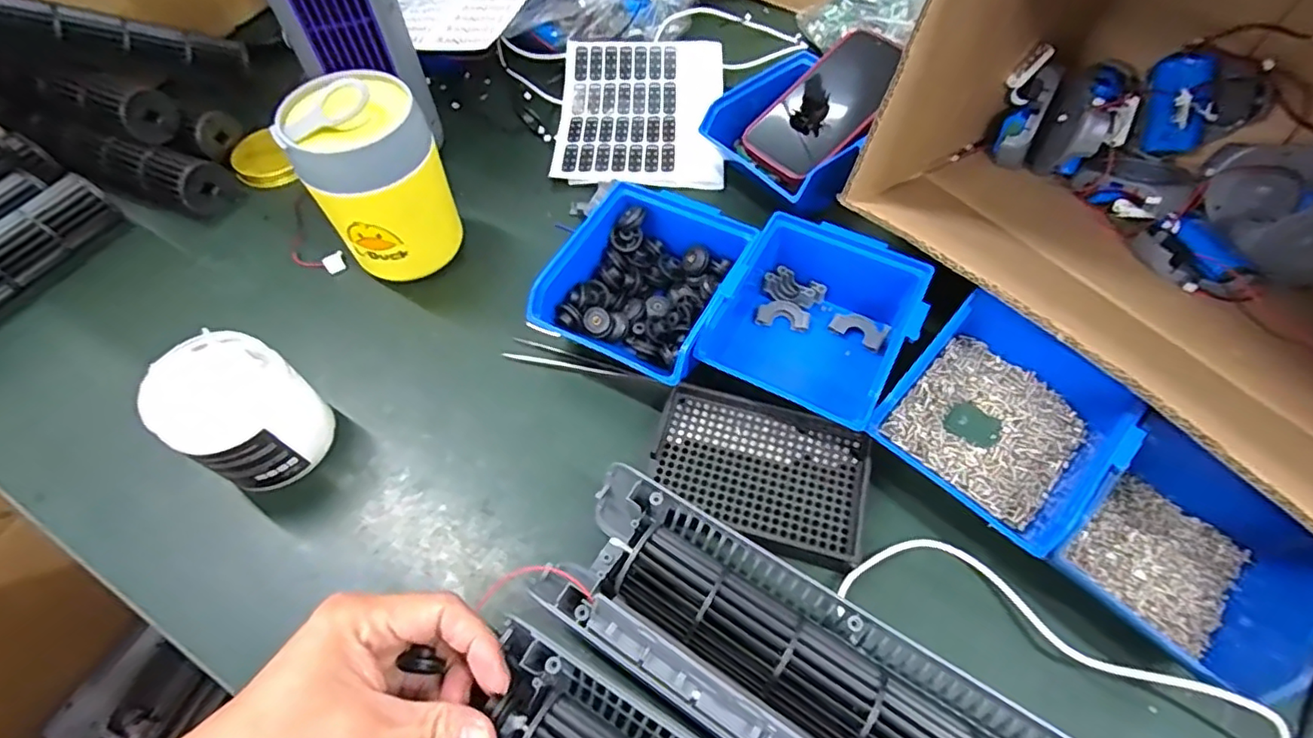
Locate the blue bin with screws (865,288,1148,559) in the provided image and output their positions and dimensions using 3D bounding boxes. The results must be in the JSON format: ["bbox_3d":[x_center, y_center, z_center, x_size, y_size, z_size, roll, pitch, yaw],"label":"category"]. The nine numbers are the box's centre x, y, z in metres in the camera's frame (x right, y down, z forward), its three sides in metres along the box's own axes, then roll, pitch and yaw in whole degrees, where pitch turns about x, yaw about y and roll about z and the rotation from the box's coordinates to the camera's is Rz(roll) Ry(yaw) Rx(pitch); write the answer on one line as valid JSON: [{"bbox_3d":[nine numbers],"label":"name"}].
[{"bbox_3d":[0.217,0.028,0.375,0.118,0.054,0.142,39,66,21],"label":"blue bin with screws"}]

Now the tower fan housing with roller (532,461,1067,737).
[{"bbox_3d":[0.082,0.156,0.292,0.299,0.052,0.090,28,66,18],"label":"tower fan housing with roller"}]

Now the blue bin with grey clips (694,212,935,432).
[{"bbox_3d":[0.108,-0.031,0.419,0.123,0.073,0.136,27,62,15],"label":"blue bin with grey clips"}]

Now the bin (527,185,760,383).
[{"bbox_3d":[-0.004,-0.059,0.433,0.116,0.063,0.131,27,63,16],"label":"bin"}]

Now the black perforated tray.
[{"bbox_3d":[0.067,0.065,0.386,0.133,0.013,0.088,17,60,10],"label":"black perforated tray"}]

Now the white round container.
[{"bbox_3d":[-0.254,0.029,0.376,0.066,0.086,0.071,0,59,0],"label":"white round container"}]

